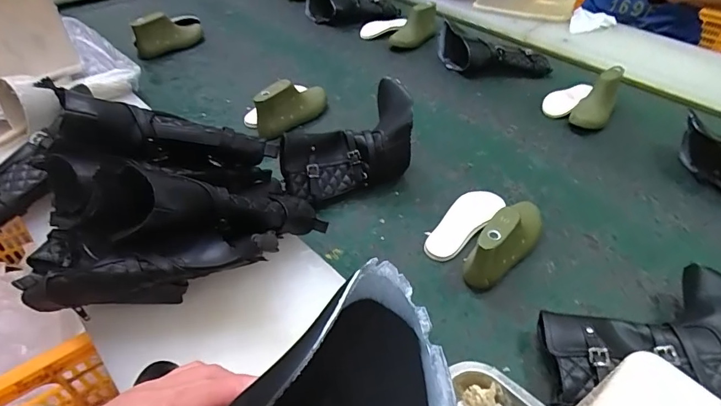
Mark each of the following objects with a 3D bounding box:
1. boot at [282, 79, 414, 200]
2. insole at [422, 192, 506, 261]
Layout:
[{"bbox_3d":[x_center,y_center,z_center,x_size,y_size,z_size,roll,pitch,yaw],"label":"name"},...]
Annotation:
[{"bbox_3d":[-0.013,-0.078,0.659,0.217,0.140,0.101,-32,52,-29],"label":"boot"},{"bbox_3d":[0.154,0.028,0.643,0.058,0.014,0.167,32,52,30],"label":"insole"}]

